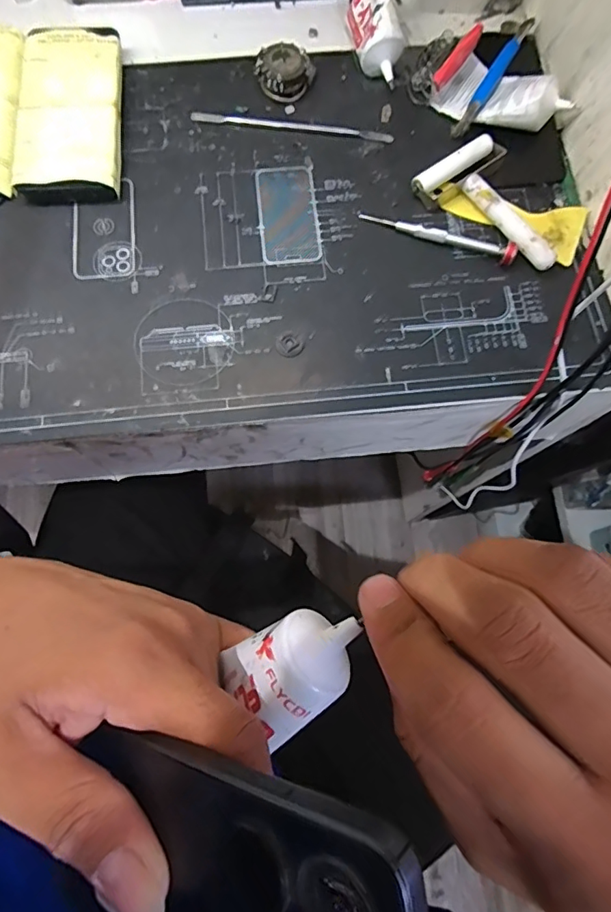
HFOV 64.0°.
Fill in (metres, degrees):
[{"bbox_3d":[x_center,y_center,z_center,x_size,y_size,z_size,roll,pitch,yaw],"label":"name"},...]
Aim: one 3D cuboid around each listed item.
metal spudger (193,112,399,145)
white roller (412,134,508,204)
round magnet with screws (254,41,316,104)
[{"bbox_3d":[-0.011,-0.279,0.414,0.168,0.006,0.012,8,76,1],"label":"metal spudger"},{"bbox_3d":[0.122,-0.231,0.396,0.074,0.018,0.024,-33,79,-9],"label":"white roller"},{"bbox_3d":[-0.020,-0.324,0.414,0.041,0.026,0.037,27,77,5],"label":"round magnet with screws"}]

